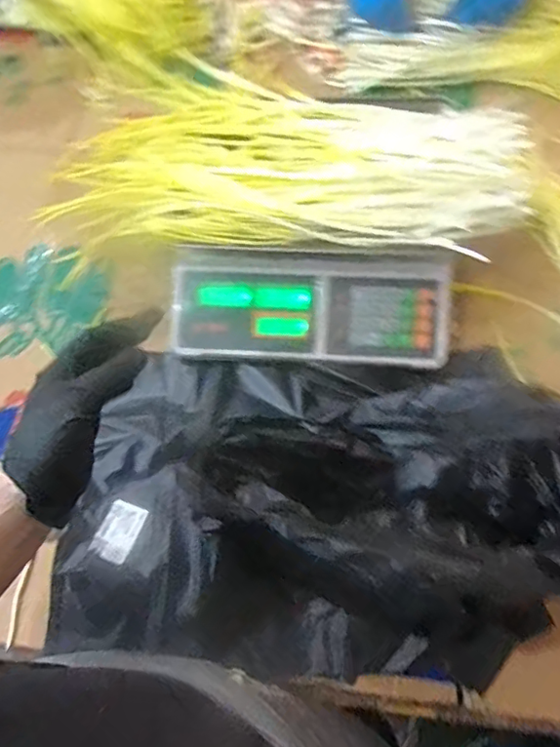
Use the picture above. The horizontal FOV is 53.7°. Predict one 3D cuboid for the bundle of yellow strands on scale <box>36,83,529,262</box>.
[{"bbox_3d":[0.000,-0.223,0.627,0.520,0.065,0.193,6,65,6],"label":"bundle of yellow strands on scale"}]

